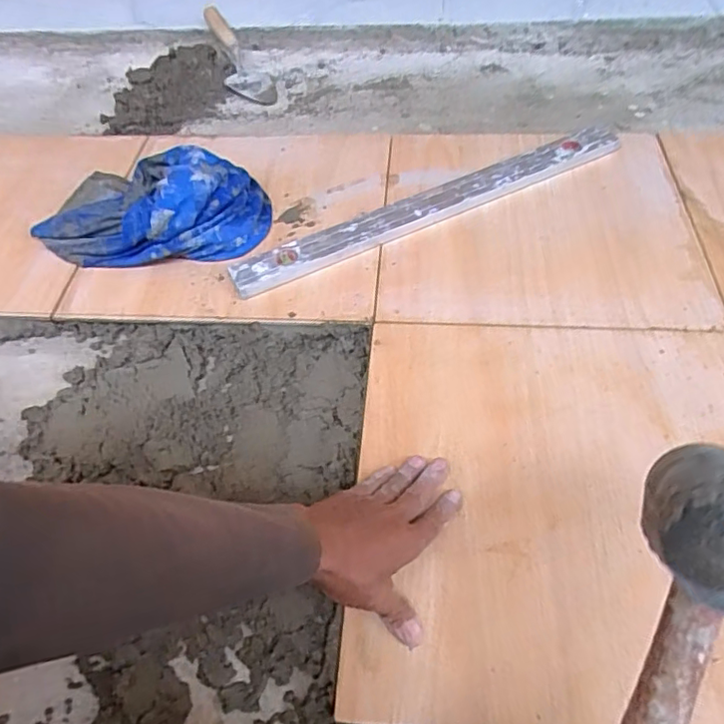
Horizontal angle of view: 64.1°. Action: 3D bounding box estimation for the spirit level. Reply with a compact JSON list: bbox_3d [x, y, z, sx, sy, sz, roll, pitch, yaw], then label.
[{"bbox_3d":[0.104,-0.212,0.778,0.579,0.023,0.053,-22,54,-13],"label":"spirit level"}]

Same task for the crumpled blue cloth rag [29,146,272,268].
[{"bbox_3d":[-0.284,-0.222,0.779,0.310,0.085,0.197,9,53,10],"label":"crumpled blue cloth rag"}]

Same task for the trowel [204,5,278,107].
[{"bbox_3d":[-0.237,-0.576,1.103,0.085,0.051,0.281,-23,72,-14],"label":"trowel"}]

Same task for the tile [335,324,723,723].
[{"bbox_3d":[0.194,0.120,0.531,0.388,0.011,0.392,2,52,5],"label":"tile"}]

